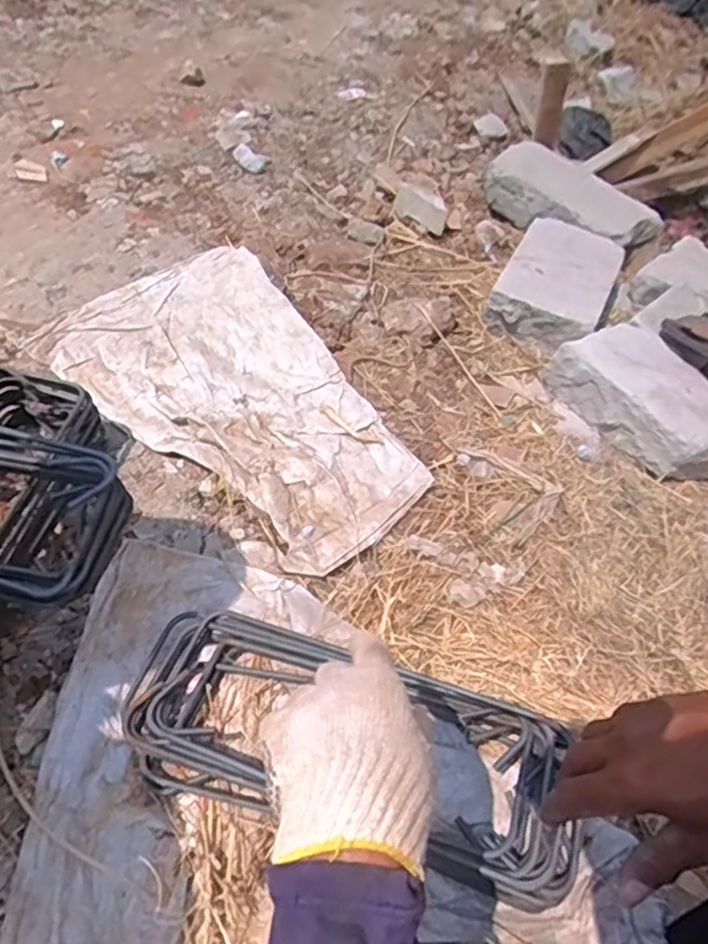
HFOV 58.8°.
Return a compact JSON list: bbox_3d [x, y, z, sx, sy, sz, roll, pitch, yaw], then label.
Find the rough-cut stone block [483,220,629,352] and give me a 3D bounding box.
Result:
[{"bbox_3d":[0.398,-0.374,1.224,0.195,0.074,0.327,23,52,13],"label":"rough-cut stone block"}]

